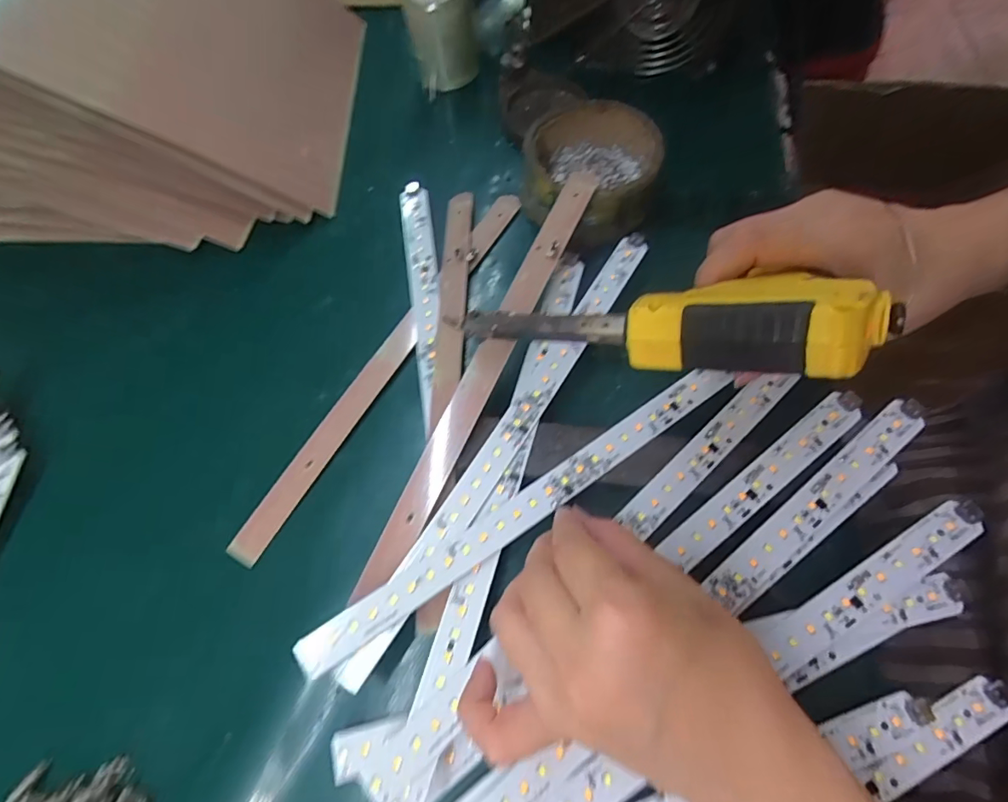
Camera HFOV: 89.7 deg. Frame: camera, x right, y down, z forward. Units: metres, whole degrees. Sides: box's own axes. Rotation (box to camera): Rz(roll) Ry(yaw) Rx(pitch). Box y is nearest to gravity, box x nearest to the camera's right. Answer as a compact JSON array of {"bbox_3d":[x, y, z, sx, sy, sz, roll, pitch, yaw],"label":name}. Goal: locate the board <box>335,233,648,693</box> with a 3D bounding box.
[{"bbox_3d":[0.007,0.012,0.269,0.017,0.010,0.282,29,69,15],"label":"board"}]

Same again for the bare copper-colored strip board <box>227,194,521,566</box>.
[{"bbox_3d":[-0.071,-0.032,0.313,0.022,0.008,0.281,28,68,15],"label":"bare copper-colored strip board"}]

